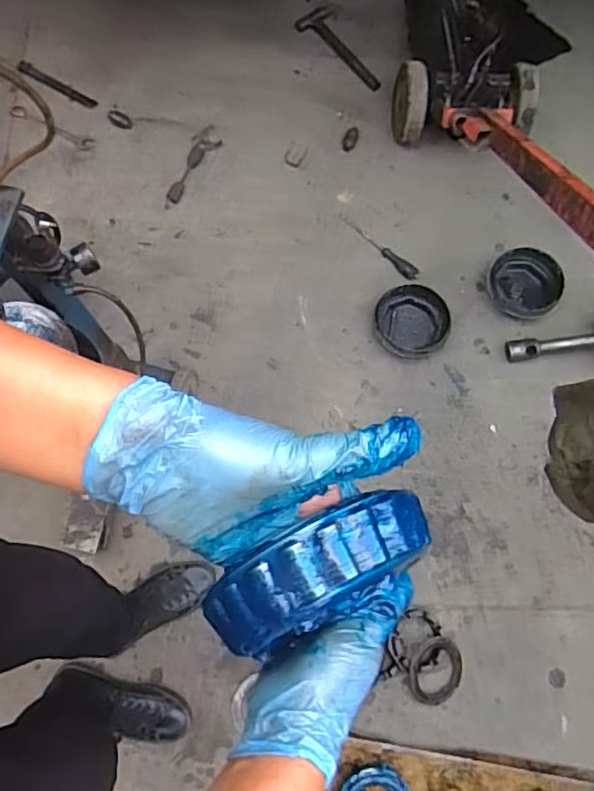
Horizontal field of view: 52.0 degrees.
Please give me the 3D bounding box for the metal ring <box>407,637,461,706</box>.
[{"bbox_3d":[0.262,0.524,1.156,0.096,0.018,0.123,31,82,6],"label":"metal ring"}]

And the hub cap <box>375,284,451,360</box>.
[{"bbox_3d":[0.256,-0.164,1.356,0.163,0.040,0.152,0,74,0],"label":"hub cap"}]

